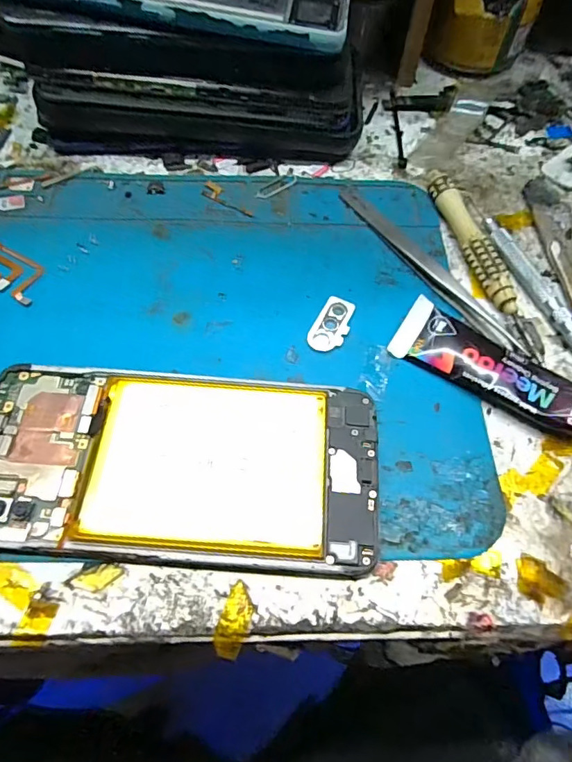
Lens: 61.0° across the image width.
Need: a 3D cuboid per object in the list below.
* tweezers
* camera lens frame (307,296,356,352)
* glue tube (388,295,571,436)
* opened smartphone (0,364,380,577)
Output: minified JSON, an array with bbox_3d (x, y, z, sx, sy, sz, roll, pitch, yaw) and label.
[{"bbox_3d":[0.068,-0.057,0.239,0.013,0.008,0.122,-33,69,-18],"label":"tweezers"},{"bbox_3d":[0.022,-0.026,0.224,0.016,0.004,0.030,26,64,10],"label":"camera lens frame"},{"bbox_3d":[0.096,0.000,0.206,0.103,0.016,0.027,32,65,13],"label":"glue tube"},{"bbox_3d":[-0.042,0.031,0.186,0.151,0.010,0.071,5,62,-1],"label":"opened smartphone"}]

